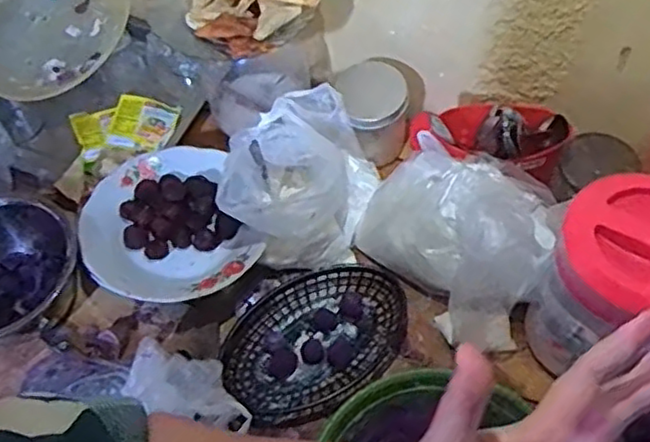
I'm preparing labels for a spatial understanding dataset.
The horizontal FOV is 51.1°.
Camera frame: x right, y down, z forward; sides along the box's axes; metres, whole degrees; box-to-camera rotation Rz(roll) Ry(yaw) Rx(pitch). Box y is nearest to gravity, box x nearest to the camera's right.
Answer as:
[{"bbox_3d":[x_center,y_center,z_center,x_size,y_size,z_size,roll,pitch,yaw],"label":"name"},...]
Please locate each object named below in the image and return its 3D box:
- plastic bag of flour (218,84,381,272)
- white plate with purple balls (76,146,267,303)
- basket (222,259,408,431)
[{"bbox_3d":[-0.026,-0.043,0.785,0.154,0.134,0.175,1,60,2],"label":"plastic bag of flour"},{"bbox_3d":[-0.181,0.010,0.769,0.181,0.035,0.199,-1,60,1],"label":"white plate with purple balls"},{"bbox_3d":[-0.008,0.131,0.756,0.209,0.031,0.141,-33,64,-16],"label":"basket"}]

